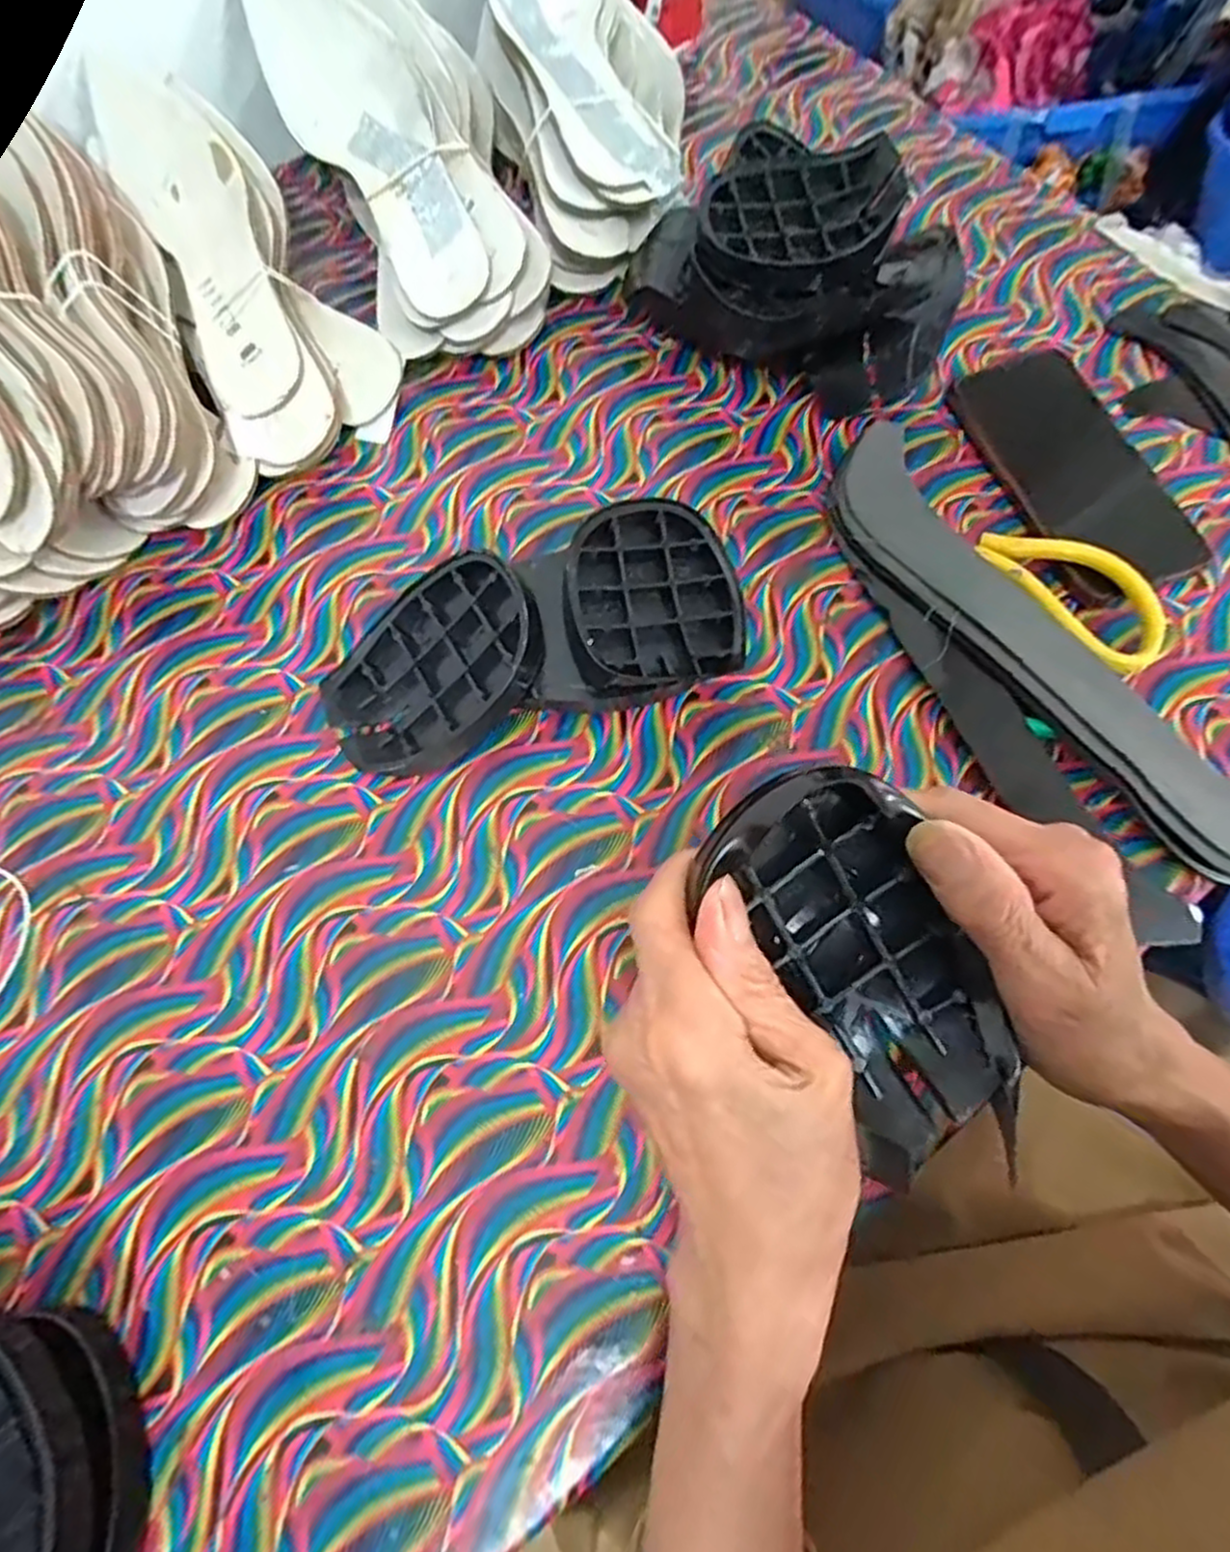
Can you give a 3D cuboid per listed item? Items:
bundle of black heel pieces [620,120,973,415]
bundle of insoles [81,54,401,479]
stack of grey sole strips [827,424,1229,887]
[{"bbox_3d":[0.115,-0.304,0.454,0.191,0.068,0.167,32,72,14],"label":"bundle of black heel pieces"},{"bbox_3d":[-0.226,-0.312,0.451,0.098,0.044,0.282,-29,83,-9],"label":"bundle of insoles"},{"bbox_3d":[0.213,-0.064,0.376,0.059,0.029,0.283,-38,71,-12],"label":"stack of grey sole strips"}]

